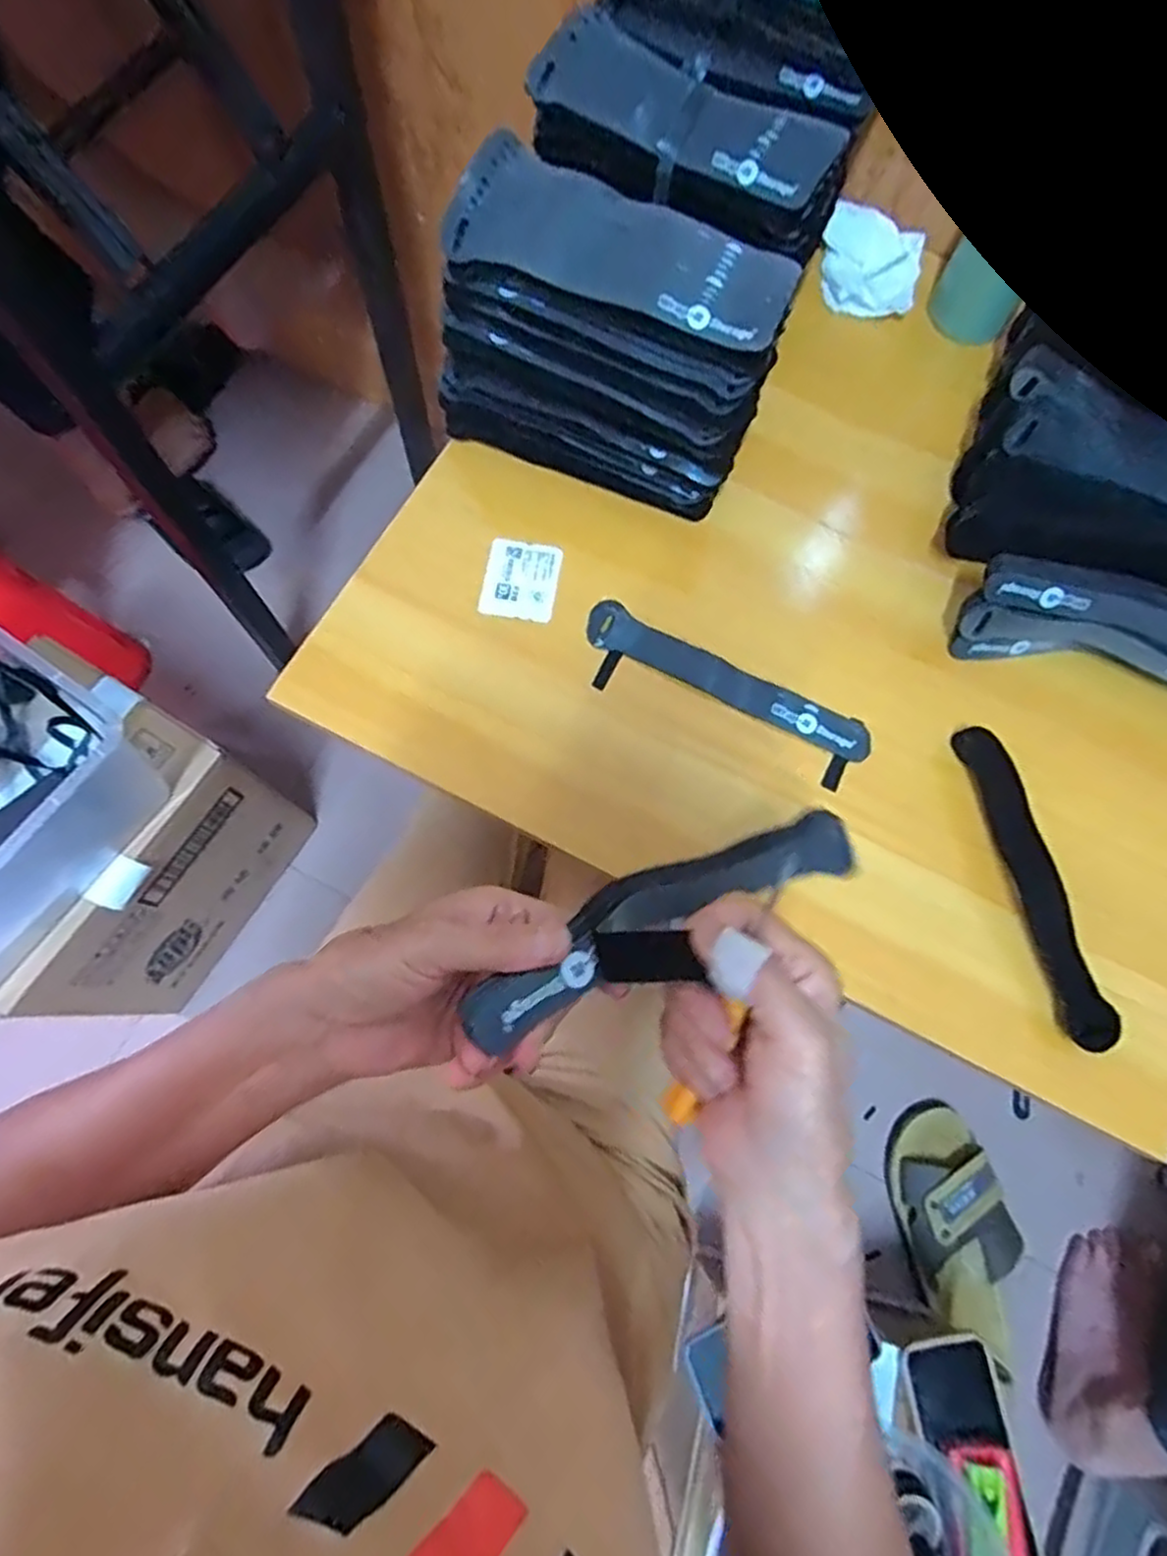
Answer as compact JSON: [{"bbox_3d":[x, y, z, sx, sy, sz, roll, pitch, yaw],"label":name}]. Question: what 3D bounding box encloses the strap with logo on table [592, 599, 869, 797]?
[{"bbox_3d":[0.089,-0.055,0.469,0.198,0.004,0.054,28,74,6],"label":"strap with logo on table"}]

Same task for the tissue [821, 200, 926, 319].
[{"bbox_3d":[0.234,-0.418,0.580,0.080,0.017,0.104,14,73,2],"label":"tissue"}]

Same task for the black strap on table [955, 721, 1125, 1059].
[{"bbox_3d":[0.275,0.060,0.435,0.029,0.016,0.194,-10,74,-5],"label":"black strap on table"}]

